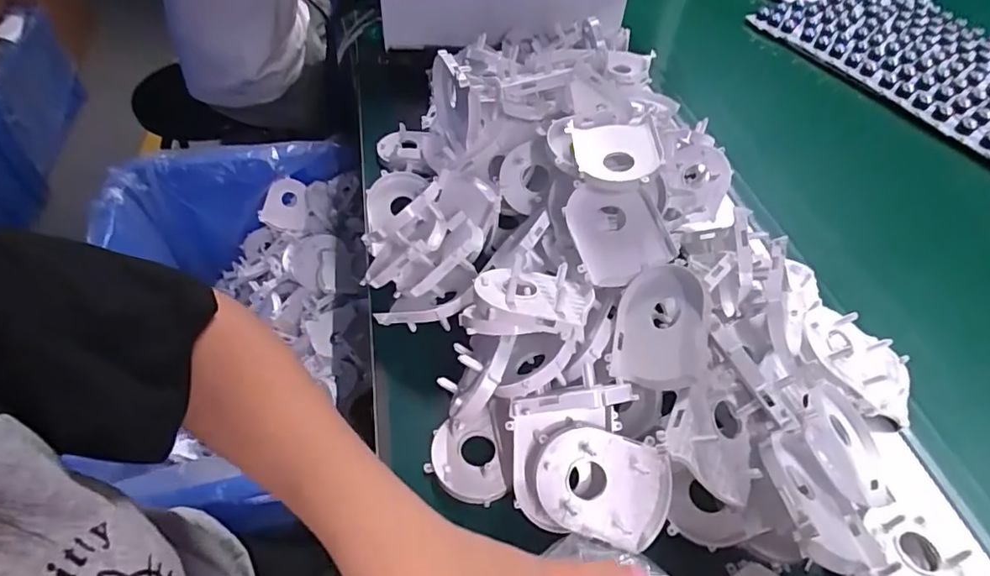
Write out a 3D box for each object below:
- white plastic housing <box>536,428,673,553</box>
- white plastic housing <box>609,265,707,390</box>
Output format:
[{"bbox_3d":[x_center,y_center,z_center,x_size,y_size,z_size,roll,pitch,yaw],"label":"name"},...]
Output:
[{"bbox_3d":[0.067,0.124,0.342,0.082,0.024,0.063,15,81,0],"label":"white plastic housing"},{"bbox_3d":[0.113,0.025,0.360,0.016,0.065,0.081,21,74,-38],"label":"white plastic housing"}]

